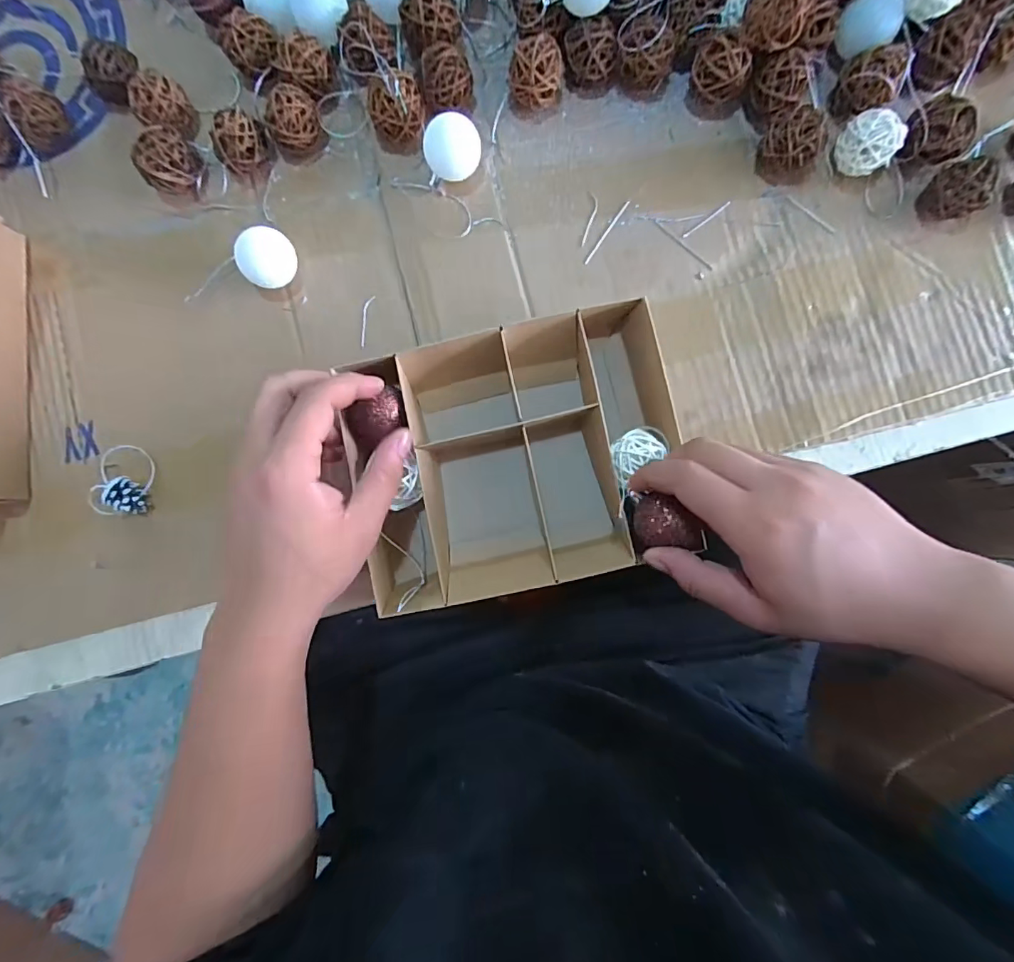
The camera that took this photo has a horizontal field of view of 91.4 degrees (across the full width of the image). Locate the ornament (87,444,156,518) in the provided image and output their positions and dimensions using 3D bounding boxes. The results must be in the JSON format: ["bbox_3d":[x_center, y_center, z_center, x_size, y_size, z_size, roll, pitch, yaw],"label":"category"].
[{"bbox_3d":[-0.271,-0.001,0.345,0.037,0.020,0.049,4,87,3],"label":"ornament"}]

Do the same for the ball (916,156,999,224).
[{"bbox_3d":[0.298,-0.191,0.328,0.030,0.037,0.033,0,87,2],"label":"ball"}]

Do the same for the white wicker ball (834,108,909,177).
[{"bbox_3d":[0.240,-0.223,0.332,0.030,0.033,0.035,-43,86,0],"label":"white wicker ball"}]

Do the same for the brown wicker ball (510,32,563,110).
[{"bbox_3d":[0.021,-0.281,0.344,0.036,0.037,0.035,0,87,2],"label":"brown wicker ball"}]

